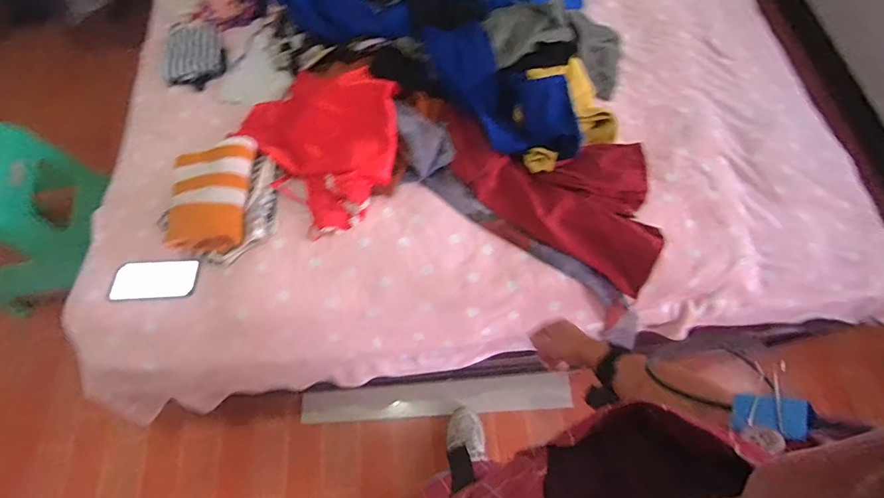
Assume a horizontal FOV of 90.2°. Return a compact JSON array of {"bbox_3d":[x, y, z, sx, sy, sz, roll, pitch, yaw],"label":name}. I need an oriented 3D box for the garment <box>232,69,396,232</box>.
[{"bbox_3d":[-0.272,-0.267,0.976,0.413,0.134,0.305,41,73,15],"label":"garment"}]

